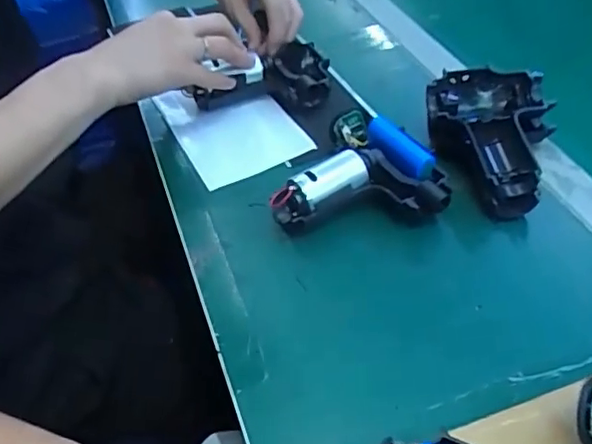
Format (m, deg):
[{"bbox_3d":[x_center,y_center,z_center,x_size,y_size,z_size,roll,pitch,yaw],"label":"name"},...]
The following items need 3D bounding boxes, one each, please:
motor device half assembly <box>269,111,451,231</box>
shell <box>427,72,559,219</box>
[{"bbox_3d":[0.050,-0.043,0.494,0.141,0.043,0.105,-5,44,0],"label":"motor device half assembly"},{"bbox_3d":[0.163,-0.069,0.505,0.106,0.050,0.151,8,46,12],"label":"shell"}]

